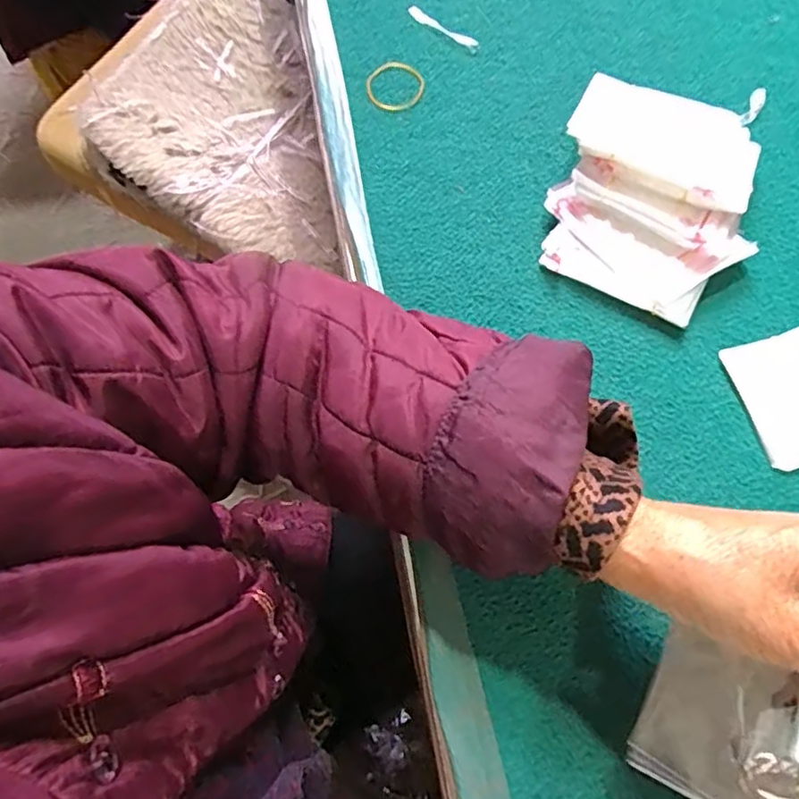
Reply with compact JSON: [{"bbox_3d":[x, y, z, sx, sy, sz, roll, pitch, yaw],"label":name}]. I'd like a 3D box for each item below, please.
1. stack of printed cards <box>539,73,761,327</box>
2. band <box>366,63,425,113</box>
[{"bbox_3d":[0.159,-0.131,0.375,0.122,0.038,0.154,21,70,9],"label":"stack of printed cards"},{"bbox_3d":[-0.005,-0.227,0.436,0.042,0.004,0.045,0,68,1],"label":"band"}]

